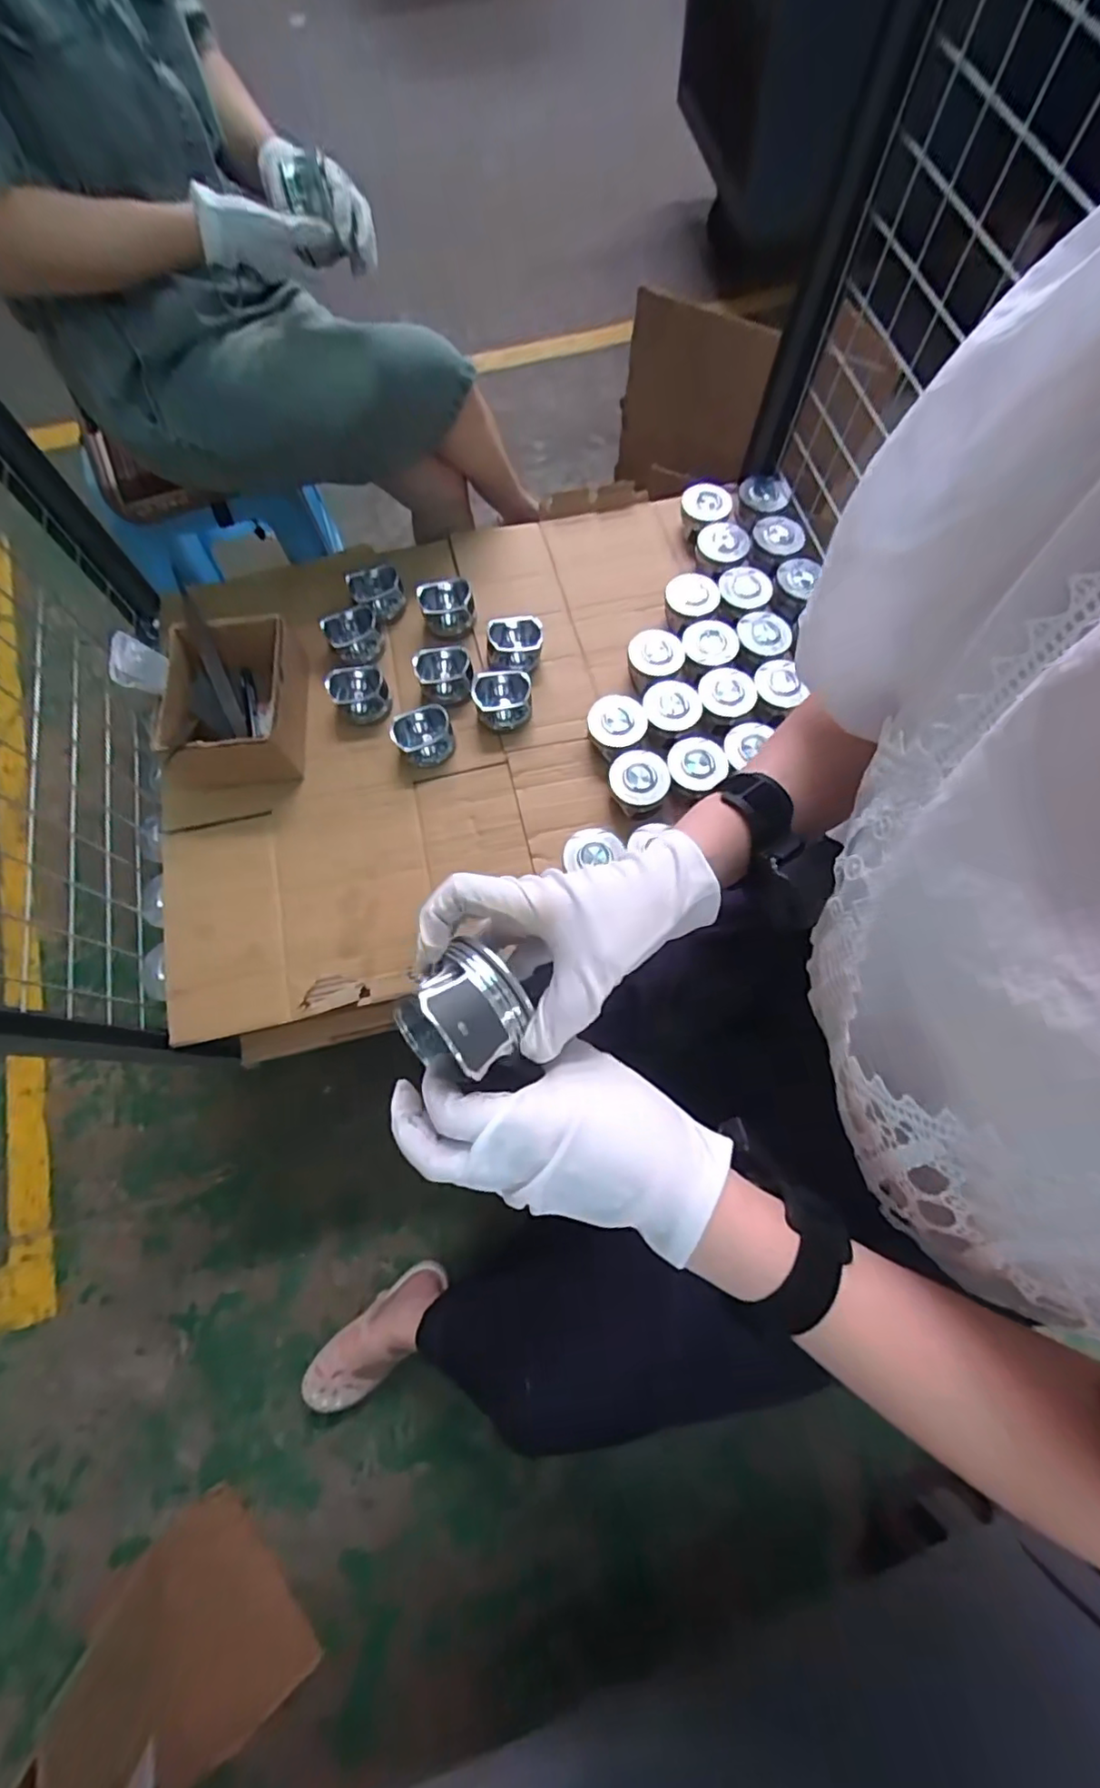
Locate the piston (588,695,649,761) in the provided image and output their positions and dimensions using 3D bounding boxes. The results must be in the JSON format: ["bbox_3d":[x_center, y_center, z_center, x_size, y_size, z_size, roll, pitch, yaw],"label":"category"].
[{"bbox_3d":[0.090,-0.221,0.819,0.071,0.060,0.078,0,71,1],"label":"piston"}]

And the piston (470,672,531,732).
[{"bbox_3d":[-0.063,-0.260,0.810,0.077,0.051,0.070,0,71,1],"label":"piston"}]

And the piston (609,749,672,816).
[{"bbox_3d":[0.115,-0.142,0.795,0.077,0.051,0.078,7,71,4],"label":"piston"}]

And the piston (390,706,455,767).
[{"bbox_3d":[-0.171,-0.211,0.826,0.078,0.050,0.065,-8,71,-2],"label":"piston"}]

